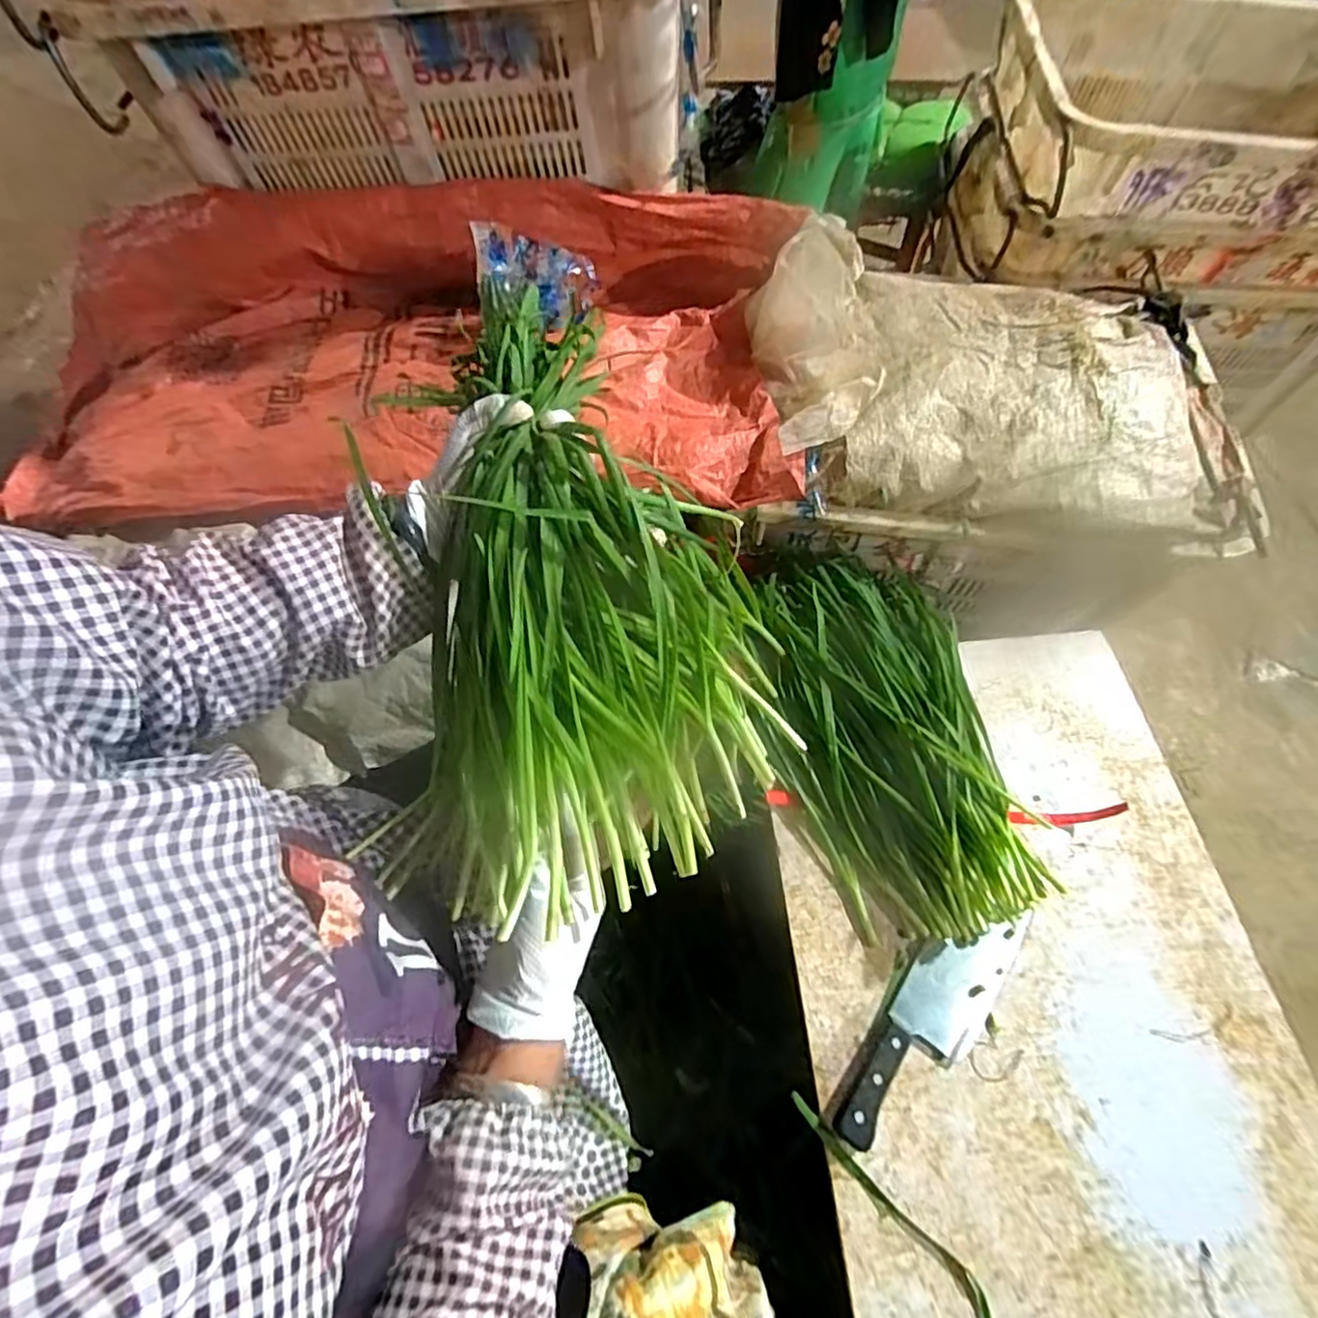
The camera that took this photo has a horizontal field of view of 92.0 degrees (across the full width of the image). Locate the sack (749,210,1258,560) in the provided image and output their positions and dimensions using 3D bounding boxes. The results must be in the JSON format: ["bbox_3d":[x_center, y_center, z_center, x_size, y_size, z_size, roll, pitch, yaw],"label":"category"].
[{"bbox_3d":[0.418,-0.354,0.773,0.598,0.125,0.404,8,63,5],"label":"sack"}]

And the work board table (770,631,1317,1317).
[{"bbox_3d":[0.332,0.283,0.567,0.403,0.030,0.651,-4,63,-1],"label":"work board table"}]

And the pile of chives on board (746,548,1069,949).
[{"bbox_3d":[0.228,0.046,0.663,0.238,0.095,0.450,-9,63,-3],"label":"pile of chives on board"}]

